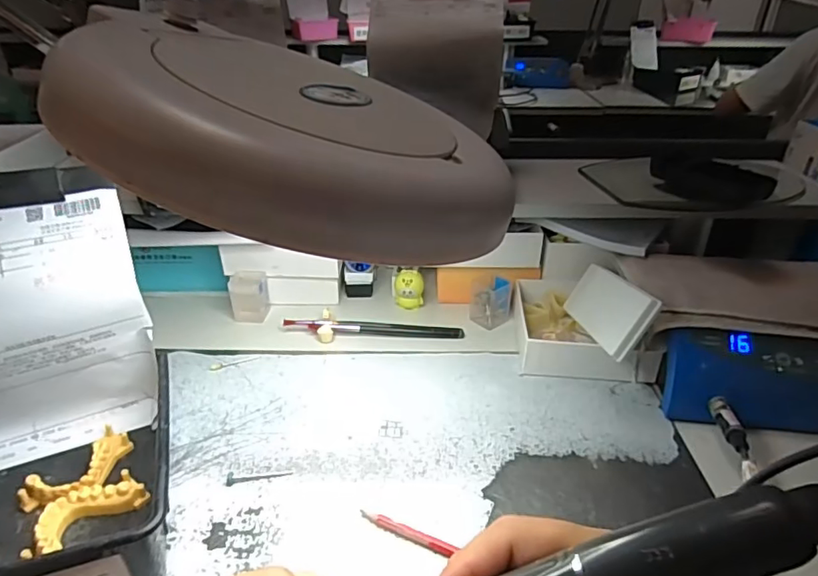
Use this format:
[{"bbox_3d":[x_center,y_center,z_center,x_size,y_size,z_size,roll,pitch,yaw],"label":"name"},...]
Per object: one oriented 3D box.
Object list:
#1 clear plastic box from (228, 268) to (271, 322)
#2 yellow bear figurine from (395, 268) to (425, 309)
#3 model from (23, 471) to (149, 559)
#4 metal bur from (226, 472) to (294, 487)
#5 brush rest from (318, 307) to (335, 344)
[{"bbox_3d":[-0.180,0.010,0.603,0.038,0.047,0.034,0,30,0],"label":"clear plastic box"},{"bbox_3d":[0.000,0.003,0.617,0.032,0.046,0.035,-1,30,-2],"label":"yellow bear figurine"},{"bbox_3d":[-0.224,0.156,0.370,0.073,0.020,0.034,-25,39,-36],"label":"model"},{"bbox_3d":[-0.115,0.144,0.410,0.049,0.004,0.010,-4,31,-9],"label":"metal bur"},{"bbox_3d":[-0.088,0.041,0.578,0.016,0.018,0.041,2,31,1],"label":"brush rest"}]

